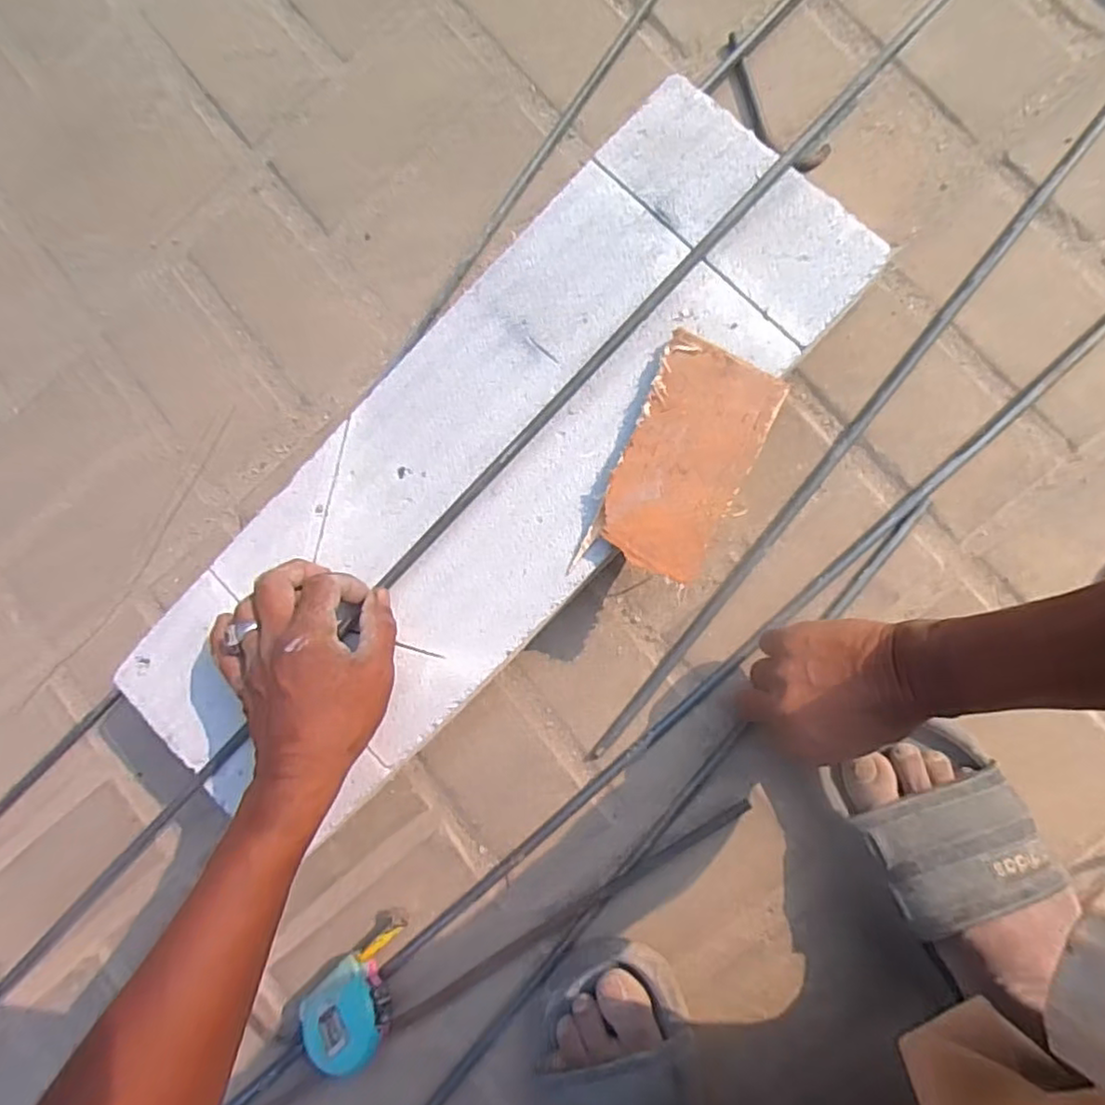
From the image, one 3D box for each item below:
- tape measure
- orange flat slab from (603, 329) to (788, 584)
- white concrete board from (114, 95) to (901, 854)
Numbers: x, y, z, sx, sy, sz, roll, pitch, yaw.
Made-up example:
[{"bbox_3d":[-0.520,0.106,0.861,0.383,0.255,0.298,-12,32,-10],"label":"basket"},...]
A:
[{"bbox_3d":[-0.148,0.346,0.493,0.061,0.050,0.087,43,95,6],"label":"tape measure"},{"bbox_3d":[0.090,-0.061,0.431,0.080,0.017,0.152,23,92,8],"label":"orange flat slab"},{"bbox_3d":[-0.051,-0.054,0.447,0.583,0.018,0.200,-45,84,4],"label":"white concrete board"}]

